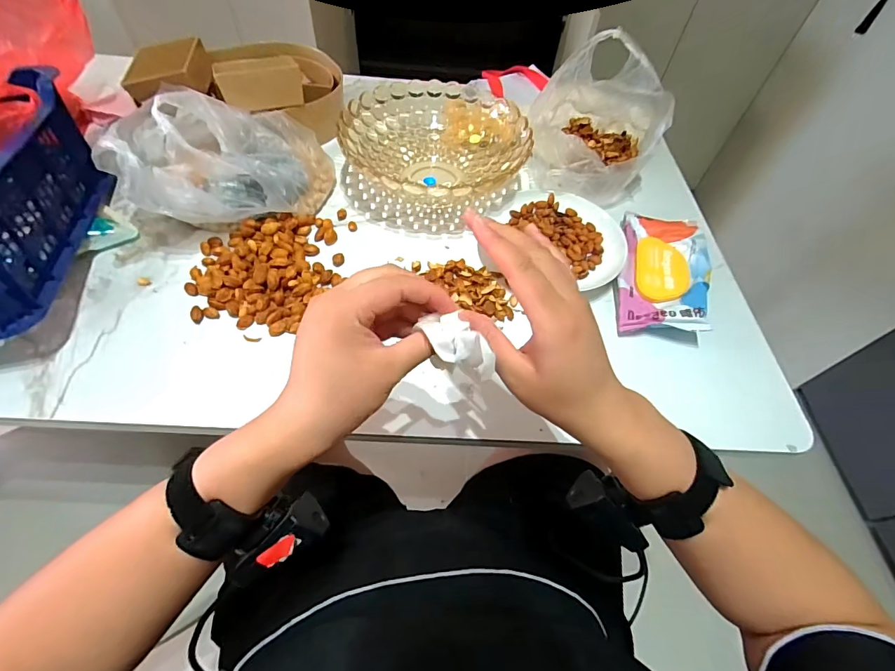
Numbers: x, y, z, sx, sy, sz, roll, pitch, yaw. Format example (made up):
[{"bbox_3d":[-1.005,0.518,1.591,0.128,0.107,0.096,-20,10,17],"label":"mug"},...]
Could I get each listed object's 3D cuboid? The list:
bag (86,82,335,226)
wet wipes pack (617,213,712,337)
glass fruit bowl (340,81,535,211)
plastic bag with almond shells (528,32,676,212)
[{"bbox_3d":[-0.292,-0.239,0.564,0.257,0.133,0.205,-15,58,-16],"label":"bag"},{"bbox_3d":[0.296,-0.084,0.558,0.117,0.035,0.204,15,55,5],"label":"wet wipes pack"},{"bbox_3d":[-0.020,-0.283,0.644,0.280,0.098,0.255,3,55,-4],"label":"glass fruit bowl"},{"bbox_3d":[0.236,-0.339,0.647,0.195,0.164,0.232,10,55,2],"label":"plastic bag with almond shells"}]

